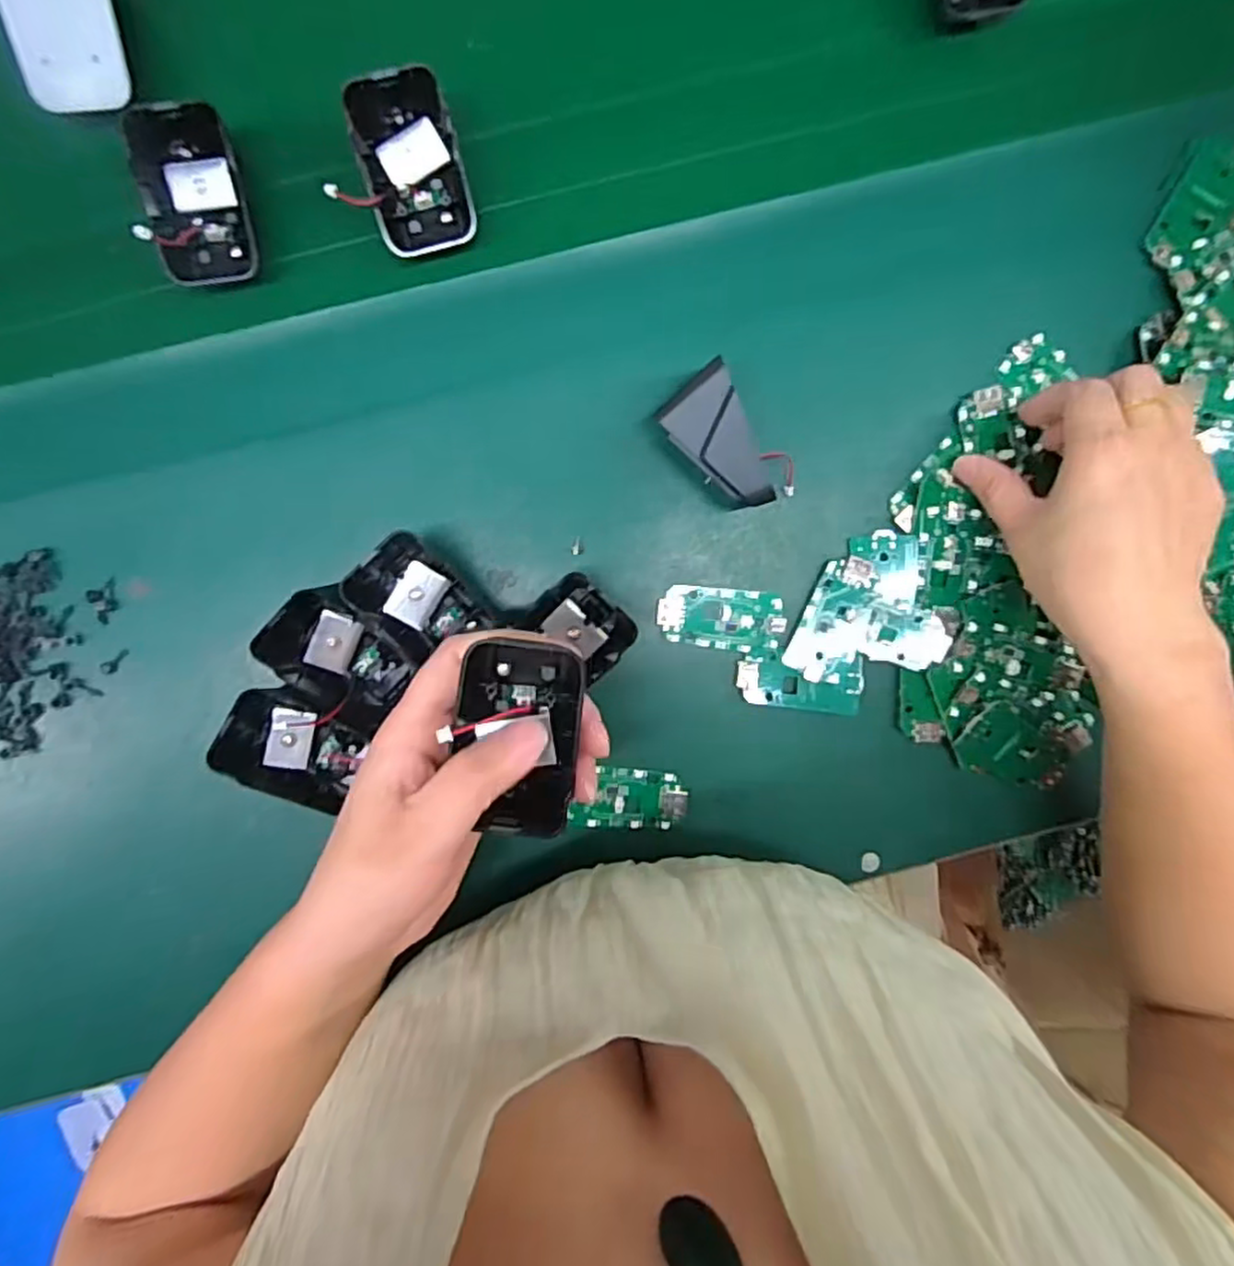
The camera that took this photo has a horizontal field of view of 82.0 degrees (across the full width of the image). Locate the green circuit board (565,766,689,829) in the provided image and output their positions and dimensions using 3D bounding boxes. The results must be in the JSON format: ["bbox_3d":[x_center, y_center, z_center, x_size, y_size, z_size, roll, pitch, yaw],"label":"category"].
[{"bbox_3d":[0.006,0.085,0.364,0.059,0.004,0.032,3,94,-3],"label":"green circuit board"}]

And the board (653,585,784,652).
[{"bbox_3d":[0.053,-0.007,0.358,0.063,0.004,0.030,7,94,-3],"label":"board"}]

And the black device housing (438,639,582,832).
[{"bbox_3d":[-0.036,0.037,0.256,0.044,0.013,0.068,7,87,-2],"label":"black device housing"}]

